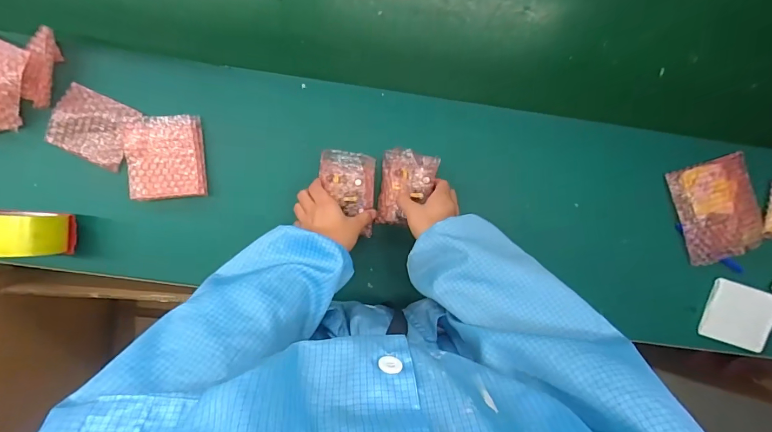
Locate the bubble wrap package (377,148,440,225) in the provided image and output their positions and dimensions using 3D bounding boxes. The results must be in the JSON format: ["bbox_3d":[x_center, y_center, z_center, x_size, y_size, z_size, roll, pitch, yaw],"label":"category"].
[{"bbox_3d":[0.033,-0.043,0.596,0.080,0.050,0.115,6,92,-3],"label":"bubble wrap package"}]

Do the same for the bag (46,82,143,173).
[{"bbox_3d":[-0.447,-0.136,0.593,0.114,0.011,0.099,24,91,-4],"label":"bag"}]

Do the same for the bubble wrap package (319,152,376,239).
[{"bbox_3d":[-0.058,-0.035,0.583,0.081,0.037,0.123,3,92,-3],"label":"bubble wrap package"}]

